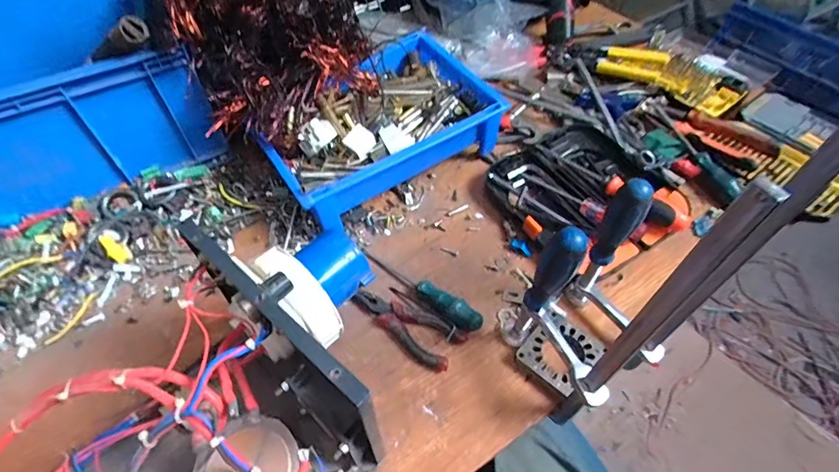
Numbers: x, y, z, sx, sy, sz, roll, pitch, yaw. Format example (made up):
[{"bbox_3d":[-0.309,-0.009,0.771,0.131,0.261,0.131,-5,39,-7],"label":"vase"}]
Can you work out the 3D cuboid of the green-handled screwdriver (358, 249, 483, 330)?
[{"bbox_3d":[-0.001,0.057,0.520,0.176,0.024,0.024,34,60,26],"label":"green-handled screwdriver"}]

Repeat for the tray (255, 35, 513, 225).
[{"bbox_3d":[-0.059,-0.151,0.624,0.304,0.110,0.197,-30,56,-20],"label":"tray"}]

